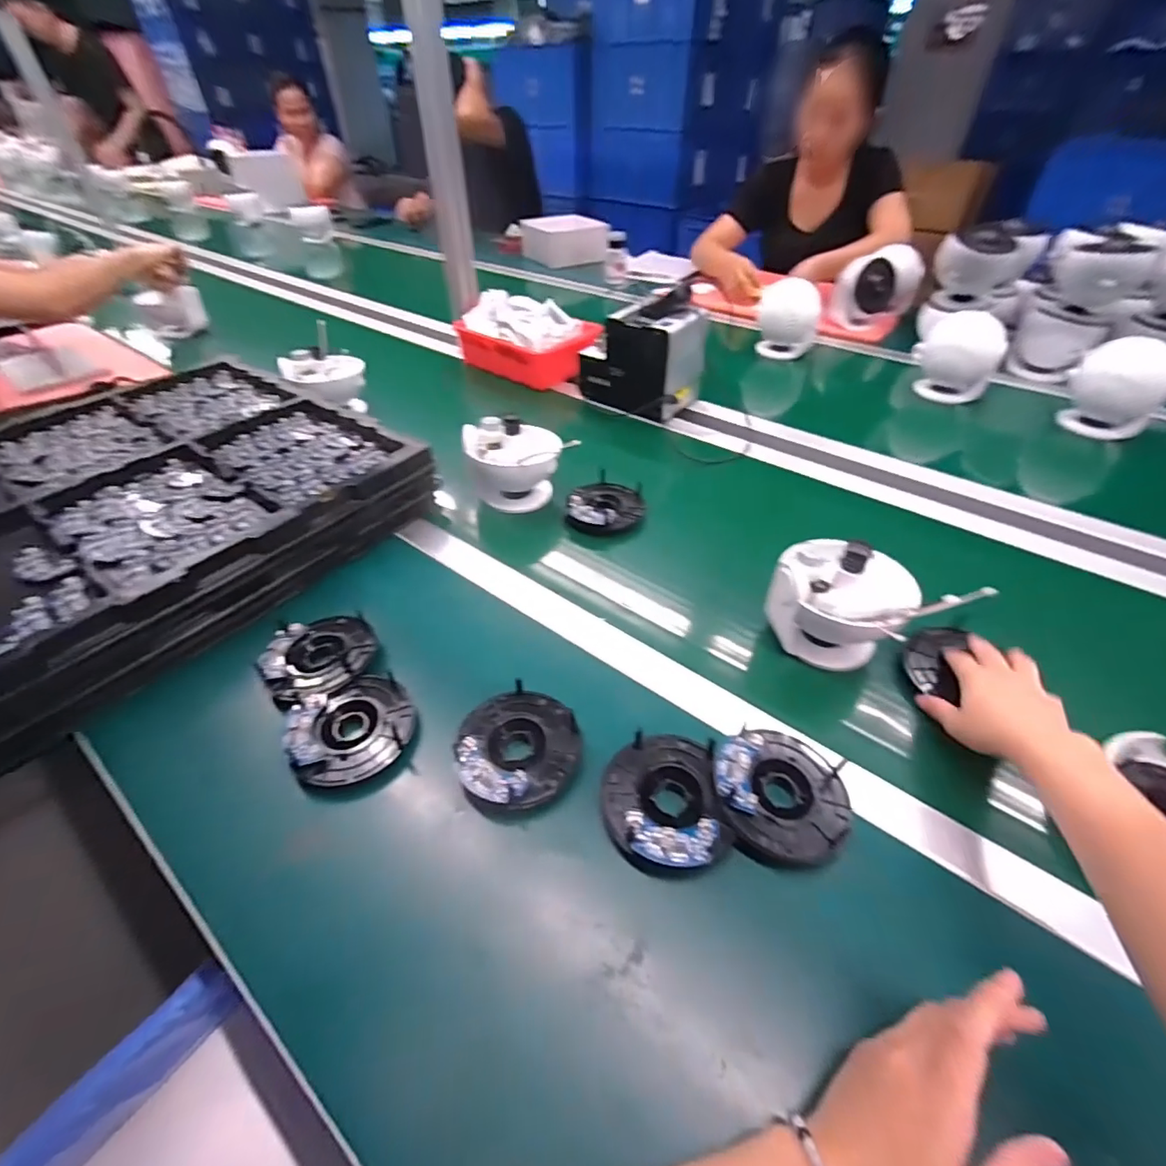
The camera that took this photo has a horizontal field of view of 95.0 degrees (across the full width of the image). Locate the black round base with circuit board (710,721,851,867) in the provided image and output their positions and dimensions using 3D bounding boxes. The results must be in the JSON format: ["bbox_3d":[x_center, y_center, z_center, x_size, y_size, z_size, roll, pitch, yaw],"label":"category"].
[{"bbox_3d":[0.152,0.157,0.408,0.098,0.027,0.099,1,43,-1],"label":"black round base with circuit board"}]

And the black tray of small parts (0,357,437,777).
[{"bbox_3d":[-0.535,-0.095,0.639,0.485,0.097,0.515,29,49,26],"label":"black tray of small parts"}]

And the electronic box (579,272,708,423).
[{"bbox_3d":[0.095,-0.386,0.879,0.177,0.164,0.118,27,49,24],"label":"electronic box"}]

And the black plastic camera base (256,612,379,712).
[{"bbox_3d":[-0.250,0.069,0.510,0.098,0.024,0.092,-28,51,-28],"label":"black plastic camera base"}]

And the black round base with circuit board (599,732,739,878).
[{"bbox_3d":[0.061,0.165,0.404,0.089,0.026,0.105,-5,44,-7],"label":"black round base with circuit board"}]

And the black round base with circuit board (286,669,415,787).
[{"bbox_3d":[-0.195,0.118,0.453,0.096,0.025,0.092,1,43,-1],"label":"black round base with circuit board"}]

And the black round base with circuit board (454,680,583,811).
[{"bbox_3d":[-0.052,0.132,0.440,0.097,0.026,0.102,1,43,-1],"label":"black round base with circuit board"}]

